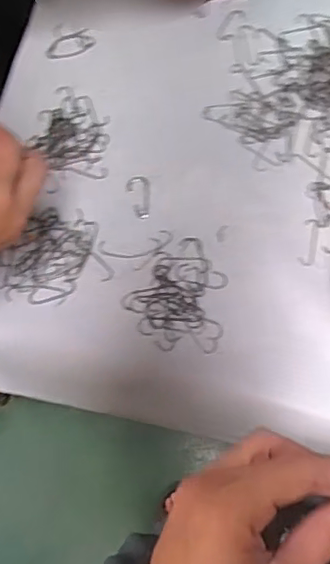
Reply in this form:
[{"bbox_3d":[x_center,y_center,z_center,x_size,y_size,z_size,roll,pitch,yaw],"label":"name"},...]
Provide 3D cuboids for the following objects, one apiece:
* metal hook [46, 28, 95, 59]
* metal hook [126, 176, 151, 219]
[{"bbox_3d":[-0.086,-0.216,0.527,0.046,0.004,0.022,-24,76,-6],"label":"metal hook"},{"bbox_3d":[-0.021,-0.072,0.484,0.020,0.004,0.038,-7,75,-1],"label":"metal hook"}]

